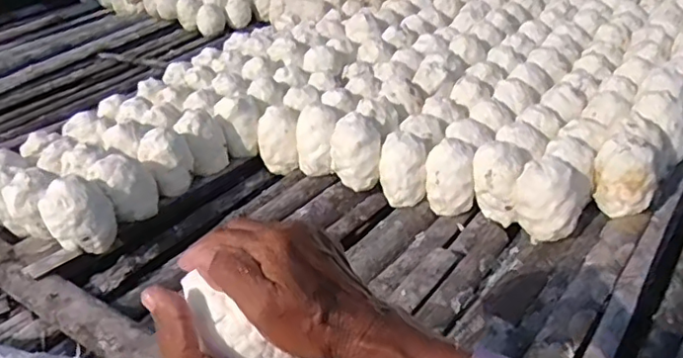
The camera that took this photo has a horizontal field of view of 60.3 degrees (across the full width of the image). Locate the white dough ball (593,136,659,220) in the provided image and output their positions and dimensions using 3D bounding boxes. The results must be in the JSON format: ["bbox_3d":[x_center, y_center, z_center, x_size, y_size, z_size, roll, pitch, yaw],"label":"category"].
[{"bbox_3d":[0.395,-0.003,0.821,0.081,0.089,0.057,14,40,25],"label":"white dough ball"}]

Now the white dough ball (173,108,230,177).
[{"bbox_3d":[-0.236,-0.063,1.001,0.076,0.090,0.088,-13,36,-12],"label":"white dough ball"}]

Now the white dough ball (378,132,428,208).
[{"bbox_3d":[0.097,-0.015,0.927,0.074,0.090,0.076,2,36,10],"label":"white dough ball"}]

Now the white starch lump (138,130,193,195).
[{"bbox_3d":[-0.276,-0.026,0.936,0.078,0.091,0.063,-17,38,-15],"label":"white starch lump"}]

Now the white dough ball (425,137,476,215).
[{"bbox_3d":[0.166,-0.004,0.906,0.071,0.088,0.078,-3,35,2],"label":"white dough ball"}]

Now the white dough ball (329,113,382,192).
[{"bbox_3d":[0.022,-0.044,0.949,0.083,0.093,0.076,1,36,7],"label":"white dough ball"}]

